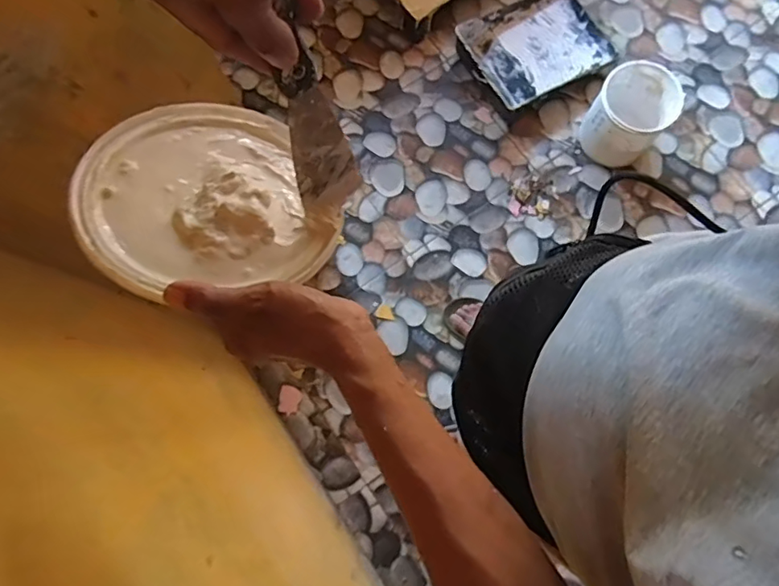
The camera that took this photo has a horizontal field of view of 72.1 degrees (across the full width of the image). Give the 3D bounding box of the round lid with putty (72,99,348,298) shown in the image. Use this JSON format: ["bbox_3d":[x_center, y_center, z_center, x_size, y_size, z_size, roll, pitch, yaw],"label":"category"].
[{"bbox_3d":[-0.135,-0.076,0.383,0.162,0.020,0.160,-11,62,-22],"label":"round lid with putty"}]

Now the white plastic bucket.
[{"bbox_3d":[0.607,-0.453,1.346,0.221,0.185,0.173,-44,80,-8],"label":"white plastic bucket"}]

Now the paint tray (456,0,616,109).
[{"bbox_3d":[0.401,-0.681,1.463,0.369,0.074,0.285,-27,78,-5],"label":"paint tray"}]

